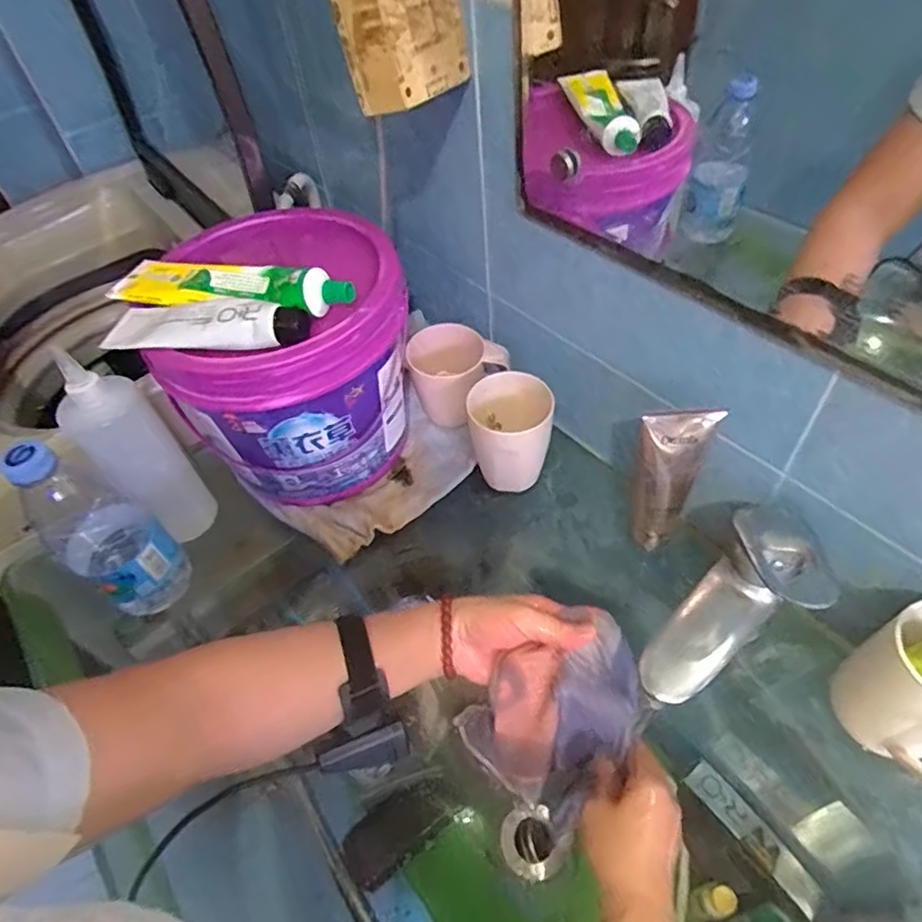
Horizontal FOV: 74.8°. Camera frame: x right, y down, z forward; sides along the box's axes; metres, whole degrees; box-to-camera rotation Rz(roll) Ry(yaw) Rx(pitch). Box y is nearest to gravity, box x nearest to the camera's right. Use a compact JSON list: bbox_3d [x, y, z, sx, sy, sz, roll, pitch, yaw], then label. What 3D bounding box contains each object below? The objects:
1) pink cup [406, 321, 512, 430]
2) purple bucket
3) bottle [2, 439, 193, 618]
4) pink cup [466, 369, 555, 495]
[{"bbox_3d":[-0.002,-0.088,0.625,0.100,0.075,0.078,-8,50,0],"label":"pink cup"},{"bbox_3d":[-0.144,-0.093,0.586,0.197,0.201,0.226,-7,50,1],"label":"purple bucket"},{"bbox_3d":[-0.287,0.059,0.487,0.058,0.199,0.068,34,62,29],"label":"bottle"},{"bbox_3d":[0.053,-0.022,0.574,0.073,0.107,0.076,-3,51,4],"label":"pink cup"}]

